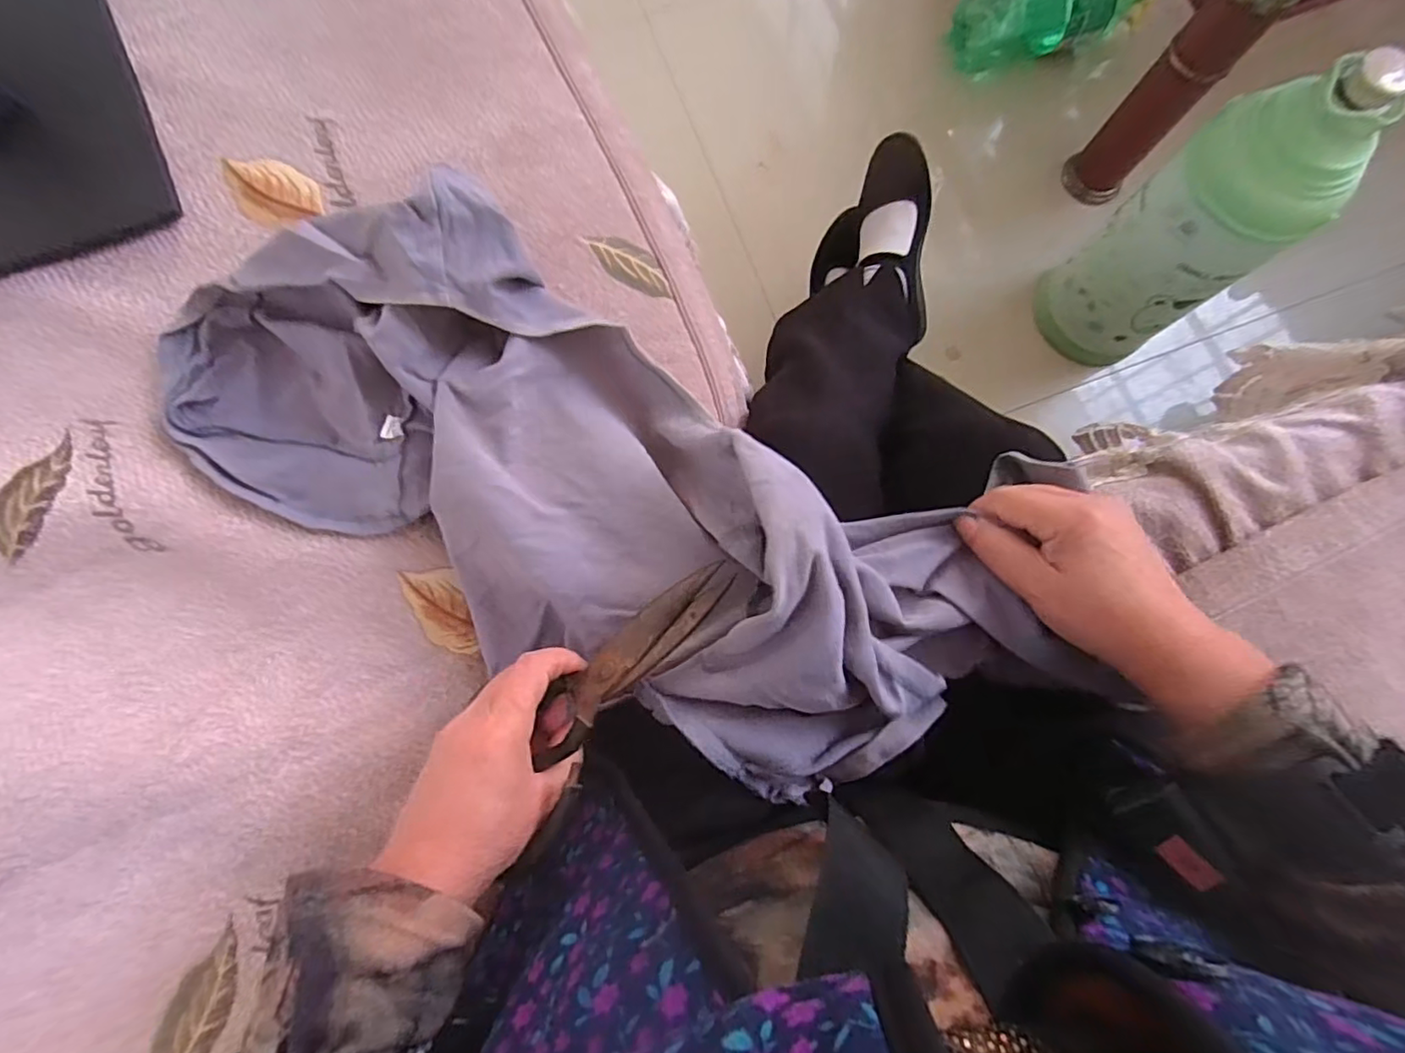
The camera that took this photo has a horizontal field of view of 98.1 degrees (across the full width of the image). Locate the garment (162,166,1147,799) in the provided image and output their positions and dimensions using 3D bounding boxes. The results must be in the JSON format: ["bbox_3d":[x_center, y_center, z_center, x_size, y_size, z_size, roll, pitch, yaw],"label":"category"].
[{"bbox_3d":[-0.078,-0.032,0.351,0.543,0.100,0.204,25,80,13],"label":"garment"}]

